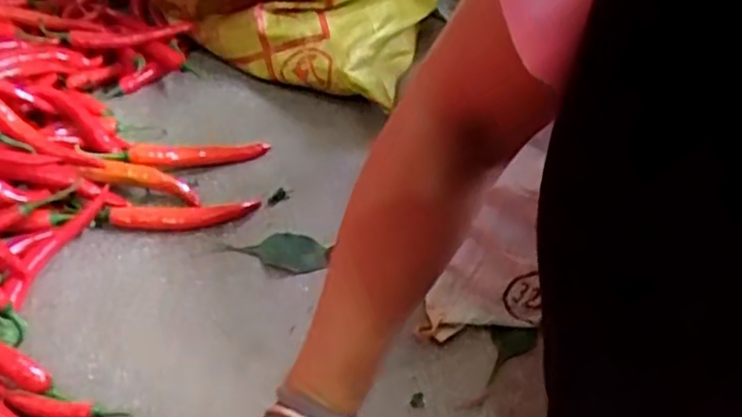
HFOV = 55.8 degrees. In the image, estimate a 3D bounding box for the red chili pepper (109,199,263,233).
[{"bbox_3d":[-0.175,0.008,0.663,0.135,0.025,0.029,-7,44,-12],"label":"red chili pepper"}]

